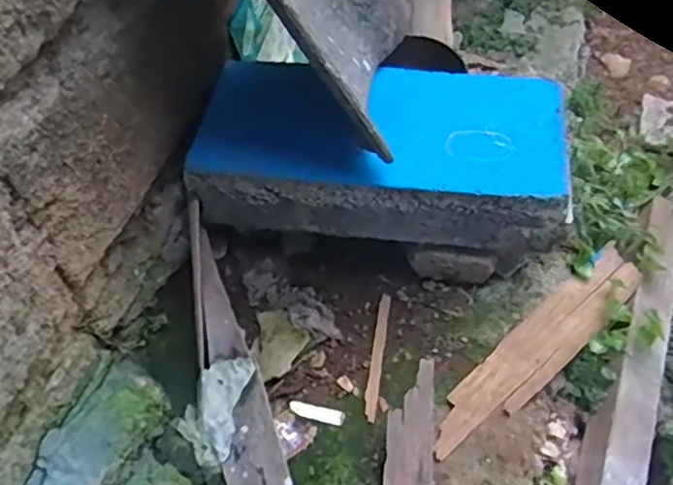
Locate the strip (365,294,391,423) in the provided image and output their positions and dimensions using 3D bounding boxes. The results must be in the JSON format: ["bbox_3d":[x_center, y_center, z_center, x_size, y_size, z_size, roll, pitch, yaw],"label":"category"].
[{"bbox_3d":[0.047,0.127,0.717,0.014,0.004,0.156,7,51,7],"label":"strip"}]

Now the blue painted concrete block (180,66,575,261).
[{"bbox_3d":[0.050,-0.106,0.740,0.404,0.101,0.193,6,50,6],"label":"blue painted concrete block"}]

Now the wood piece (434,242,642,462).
[{"bbox_3d":[0.225,0.113,0.701,0.329,0.015,0.064,-34,58,-25],"label":"wood piece"}]

